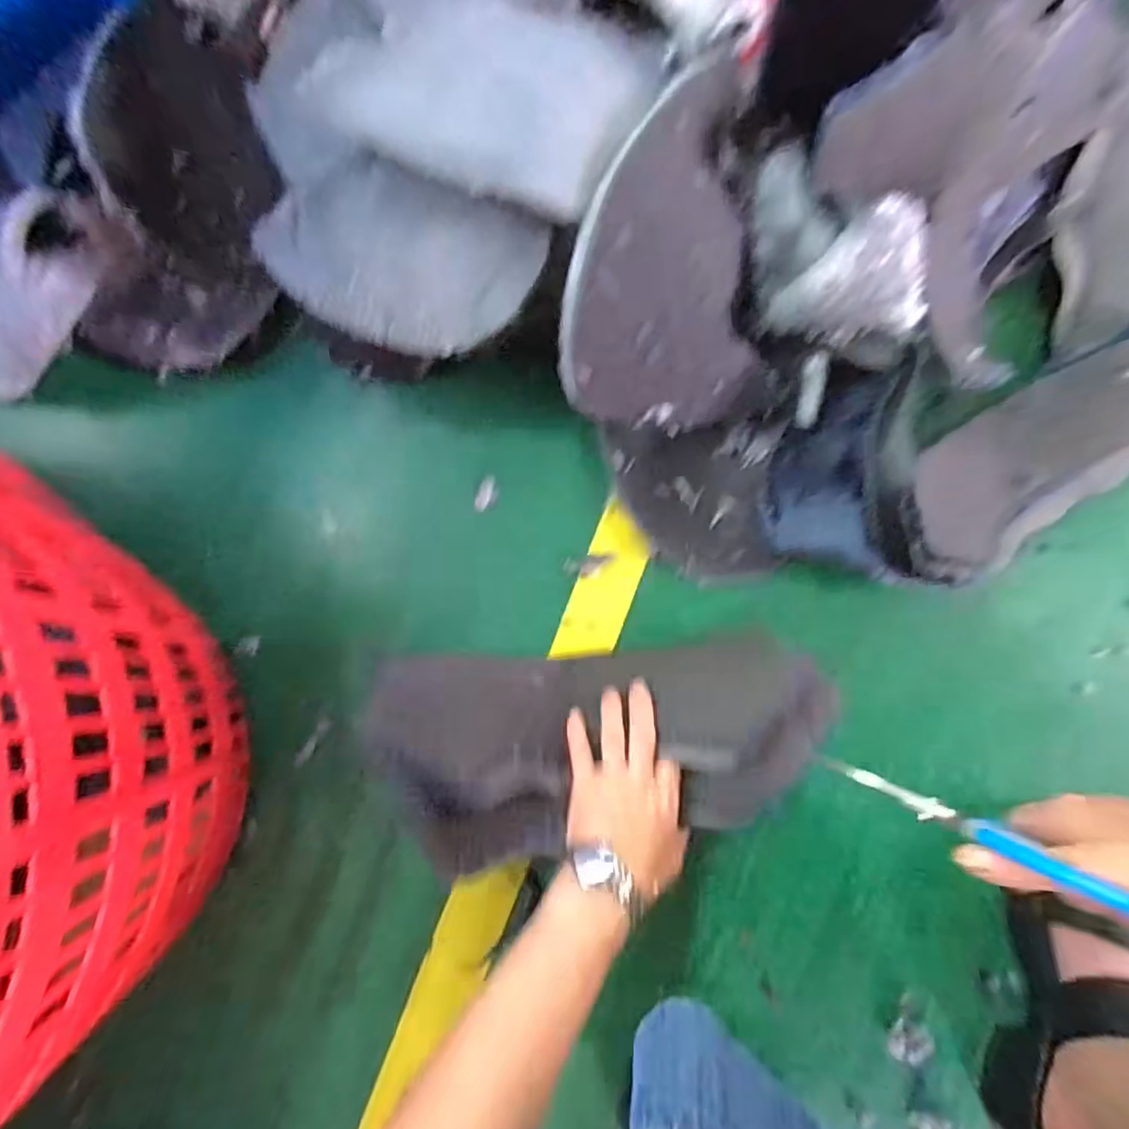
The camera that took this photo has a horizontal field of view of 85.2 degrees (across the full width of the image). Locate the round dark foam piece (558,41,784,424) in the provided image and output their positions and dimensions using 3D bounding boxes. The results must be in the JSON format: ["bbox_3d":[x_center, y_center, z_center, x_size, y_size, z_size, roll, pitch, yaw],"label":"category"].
[{"bbox_3d":[0.068,-0.172,0.402,0.164,0.215,0.031,-35,45,-19],"label":"round dark foam piece"}]

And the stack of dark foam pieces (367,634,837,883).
[{"bbox_3d":[0.037,0.132,0.442,0.331,0.094,0.138,-1,84,-10],"label":"stack of dark foam pieces"}]

